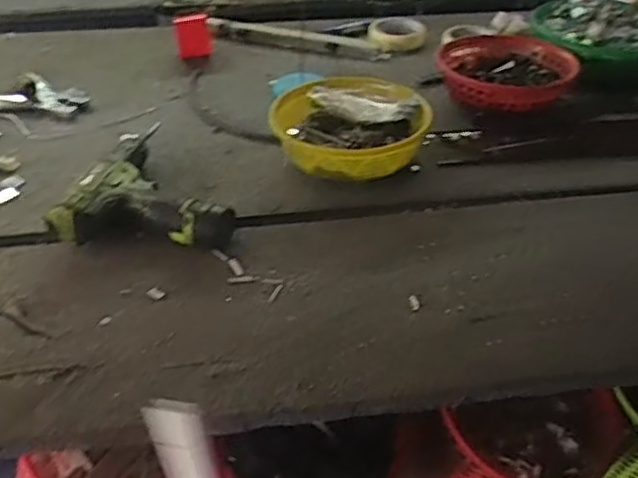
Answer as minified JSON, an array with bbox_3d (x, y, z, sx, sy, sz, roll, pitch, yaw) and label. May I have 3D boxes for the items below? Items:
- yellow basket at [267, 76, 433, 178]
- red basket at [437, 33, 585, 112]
[{"bbox_3d":[0.040,-0.136,0.863,0.193,0.073,0.188,7,39,9],"label":"yellow basket"},{"bbox_3d":[0.274,-0.255,1.009,0.191,0.054,0.201,1,38,3],"label":"red basket"}]

